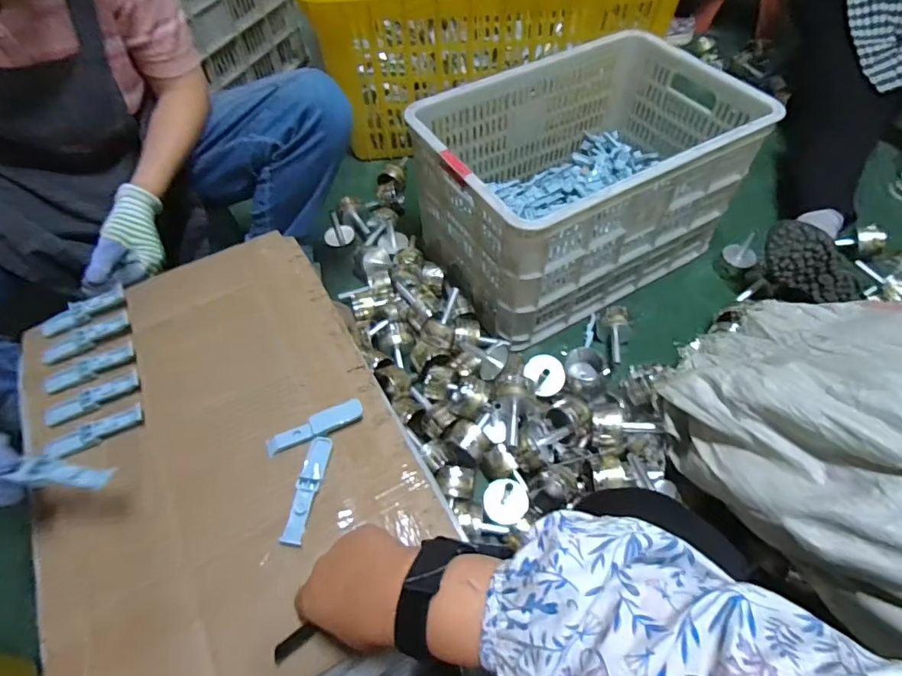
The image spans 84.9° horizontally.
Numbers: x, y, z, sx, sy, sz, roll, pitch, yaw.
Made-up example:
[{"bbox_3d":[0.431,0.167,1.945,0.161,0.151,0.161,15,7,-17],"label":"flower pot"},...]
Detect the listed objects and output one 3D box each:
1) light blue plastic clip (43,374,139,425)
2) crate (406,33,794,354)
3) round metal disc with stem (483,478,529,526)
[{"bbox_3d":[-0.374,0.062,0.508,0.092,0.013,0.021,-27,59,-16],"label":"light blue plastic clip"},{"bbox_3d":[0.227,-0.298,0.920,0.526,0.287,0.379,-27,59,-16],"label":"crate"},{"bbox_3d":[0.078,0.217,0.681,0.062,0.067,0.066,-1,56,1],"label":"round metal disc with stem"}]

